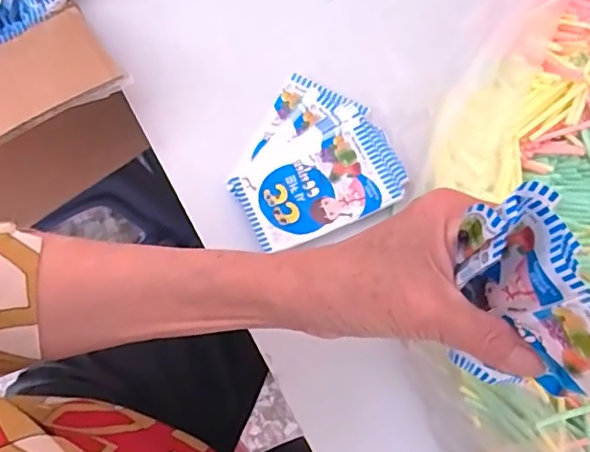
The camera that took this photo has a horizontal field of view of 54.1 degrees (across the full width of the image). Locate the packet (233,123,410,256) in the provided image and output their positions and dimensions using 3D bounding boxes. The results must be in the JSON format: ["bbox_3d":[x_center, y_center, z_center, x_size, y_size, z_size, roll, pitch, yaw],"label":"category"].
[{"bbox_3d":[0.016,-0.028,0.418,0.109,0.011,0.067,-24,77,-5],"label":"packet"}]

